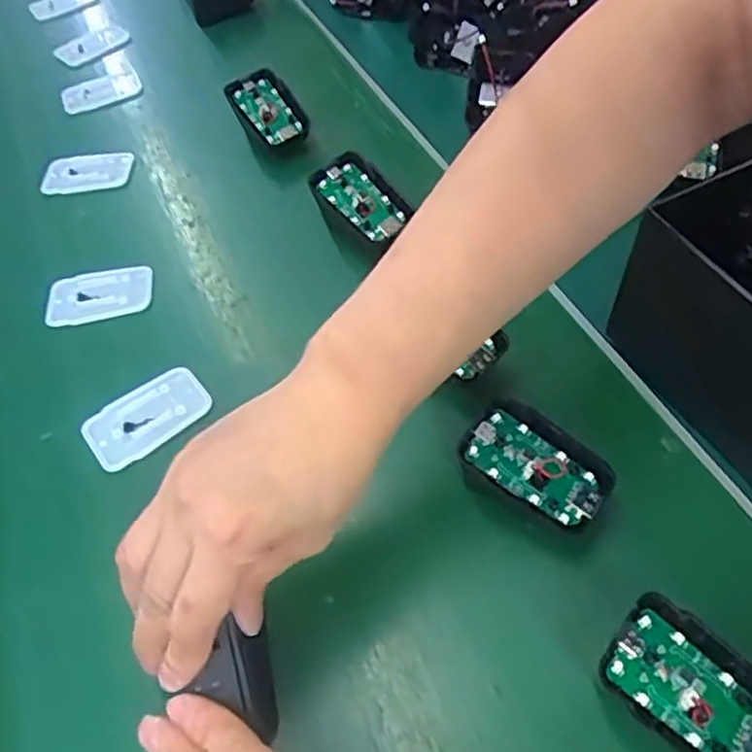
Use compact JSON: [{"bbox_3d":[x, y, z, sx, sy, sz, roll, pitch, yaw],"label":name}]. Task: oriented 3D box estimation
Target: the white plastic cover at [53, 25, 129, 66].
[{"bbox_3d":[-0.279,-0.325,0.684,0.068,0.008,0.050,-40,59,-22],"label":"white plastic cover"}]

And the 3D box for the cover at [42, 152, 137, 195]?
[{"bbox_3d":[-0.229,-0.162,0.549,0.072,0.010,0.041,-5,51,4],"label":"cover"}]

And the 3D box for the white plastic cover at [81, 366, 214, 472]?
[{"bbox_3d":[-0.132,0.023,0.402,0.069,0.009,0.044,-36,56,-20],"label":"white plastic cover"}]

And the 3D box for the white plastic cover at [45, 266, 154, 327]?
[{"bbox_3d":[-0.185,-0.056,0.465,0.068,0.004,0.042,-11,51,-1],"label":"white plastic cover"}]

